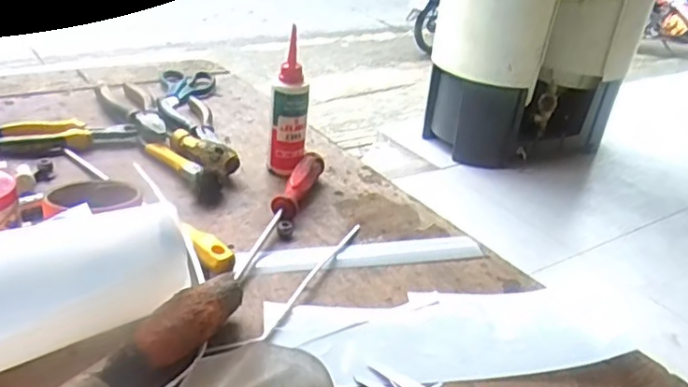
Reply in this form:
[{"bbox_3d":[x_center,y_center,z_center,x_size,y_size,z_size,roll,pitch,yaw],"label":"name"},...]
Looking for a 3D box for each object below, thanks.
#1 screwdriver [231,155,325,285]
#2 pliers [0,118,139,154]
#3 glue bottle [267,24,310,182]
[{"bbox_3d":[-0.062,0.017,0.611,0.025,0.033,0.210,14,30,11],"label":"screwdriver"},{"bbox_3d":[-0.317,-0.067,0.709,0.153,0.018,0.066,-5,31,-22],"label":"pliers"},{"bbox_3d":[-0.058,-0.091,0.680,0.039,0.160,0.031,9,29,3],"label":"glue bottle"}]

